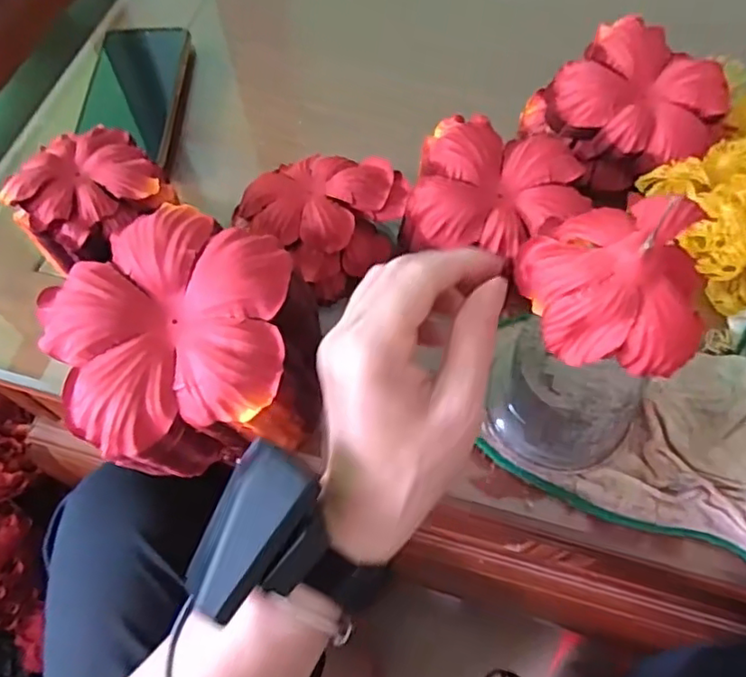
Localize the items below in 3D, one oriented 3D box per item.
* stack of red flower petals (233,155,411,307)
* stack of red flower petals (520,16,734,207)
[{"bbox_3d":[-0.034,-0.087,0.417,0.099,0.042,0.092,37,70,18],"label":"stack of red flower petals"},{"bbox_3d":[0.181,-0.165,0.440,0.109,0.059,0.120,-31,66,-13],"label":"stack of red flower petals"}]

